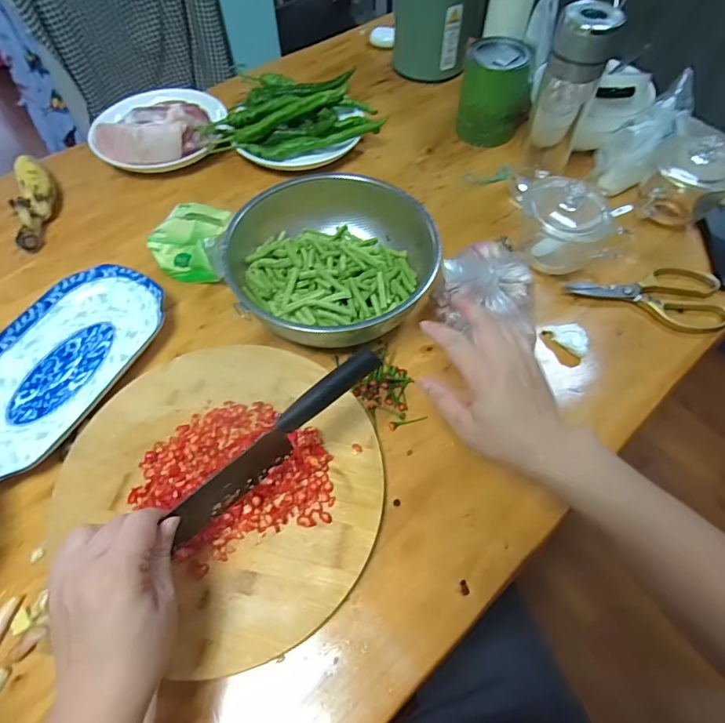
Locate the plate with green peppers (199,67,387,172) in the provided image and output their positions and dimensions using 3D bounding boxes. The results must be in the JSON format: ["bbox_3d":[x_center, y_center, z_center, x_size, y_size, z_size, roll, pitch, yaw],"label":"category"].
[{"bbox_3d":[-0.103,-0.390,0.750,0.253,0.058,0.189,6,59,4],"label":"plate with green peppers"}]

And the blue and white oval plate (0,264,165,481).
[{"bbox_3d":[-0.359,0.002,0.537,0.143,0.030,0.279,20,61,13],"label":"blue and white oval plate"}]

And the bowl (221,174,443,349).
[{"bbox_3d":[-0.036,-0.117,0.563,0.239,0.072,0.208,-8,59,-5],"label":"bowl"}]

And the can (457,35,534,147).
[{"bbox_3d":[0.208,-0.421,0.731,0.103,0.124,0.080,7,59,5],"label":"can"}]

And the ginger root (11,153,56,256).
[{"bbox_3d":[-0.469,-0.236,0.666,0.047,0.044,0.169,-16,60,-9],"label":"ginger root"}]

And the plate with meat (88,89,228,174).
[{"bbox_3d":[-0.324,-0.377,0.731,0.200,0.055,0.161,-11,59,-6],"label":"plate with meat"}]

